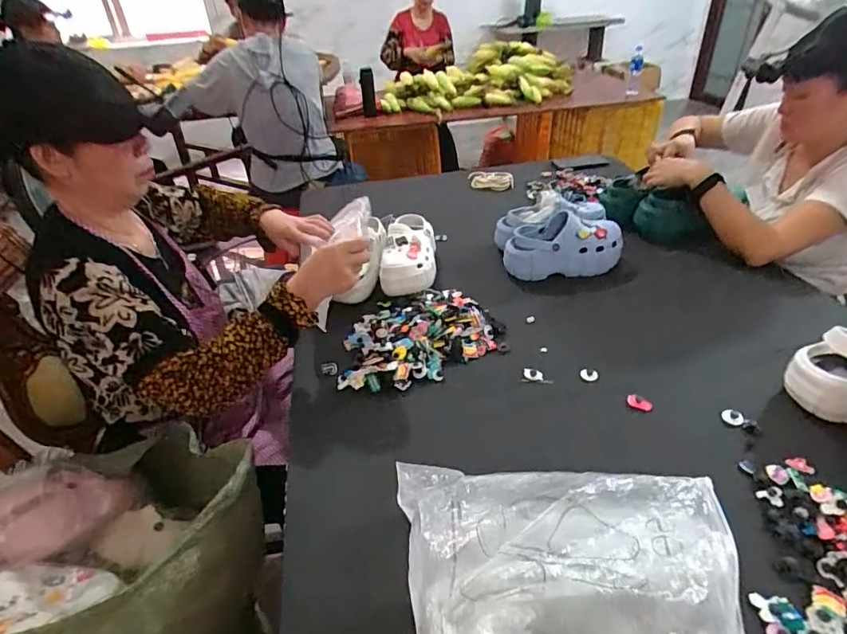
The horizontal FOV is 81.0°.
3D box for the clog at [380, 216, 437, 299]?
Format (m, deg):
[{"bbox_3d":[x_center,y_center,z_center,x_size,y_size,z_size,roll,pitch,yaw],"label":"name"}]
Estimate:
[{"bbox_3d":[-0.032,-0.150,1.072,0.110,0.106,0.209,-2,36,3],"label":"clog"}]

